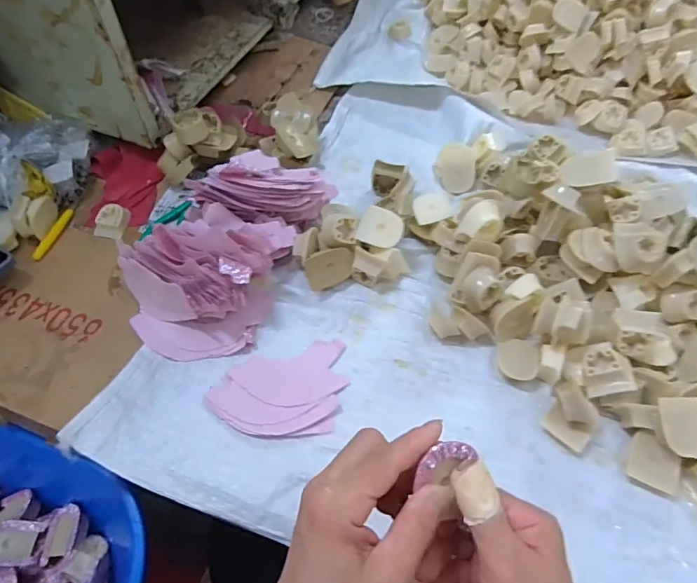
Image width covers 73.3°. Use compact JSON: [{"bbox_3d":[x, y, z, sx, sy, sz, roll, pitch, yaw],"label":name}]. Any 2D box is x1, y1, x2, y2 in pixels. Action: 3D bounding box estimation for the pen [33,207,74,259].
[{"bbox_3d":[-0.364,-0.074,0.580,0.011,0.007,0.086,8,55,2],"label":"pen"}]

